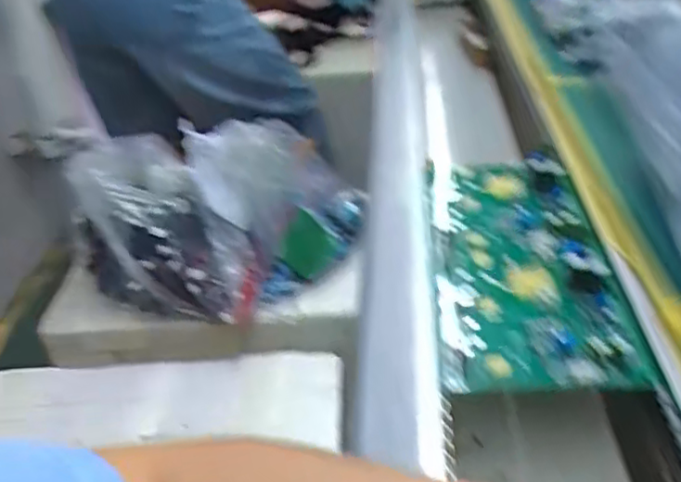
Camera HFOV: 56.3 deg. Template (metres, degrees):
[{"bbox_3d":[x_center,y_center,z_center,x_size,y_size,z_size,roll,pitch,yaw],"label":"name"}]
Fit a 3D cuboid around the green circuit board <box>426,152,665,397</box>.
[{"bbox_3d":[0.127,0.010,0.460,0.118,0.035,0.248,-4,34,6],"label":"green circuit board"}]

